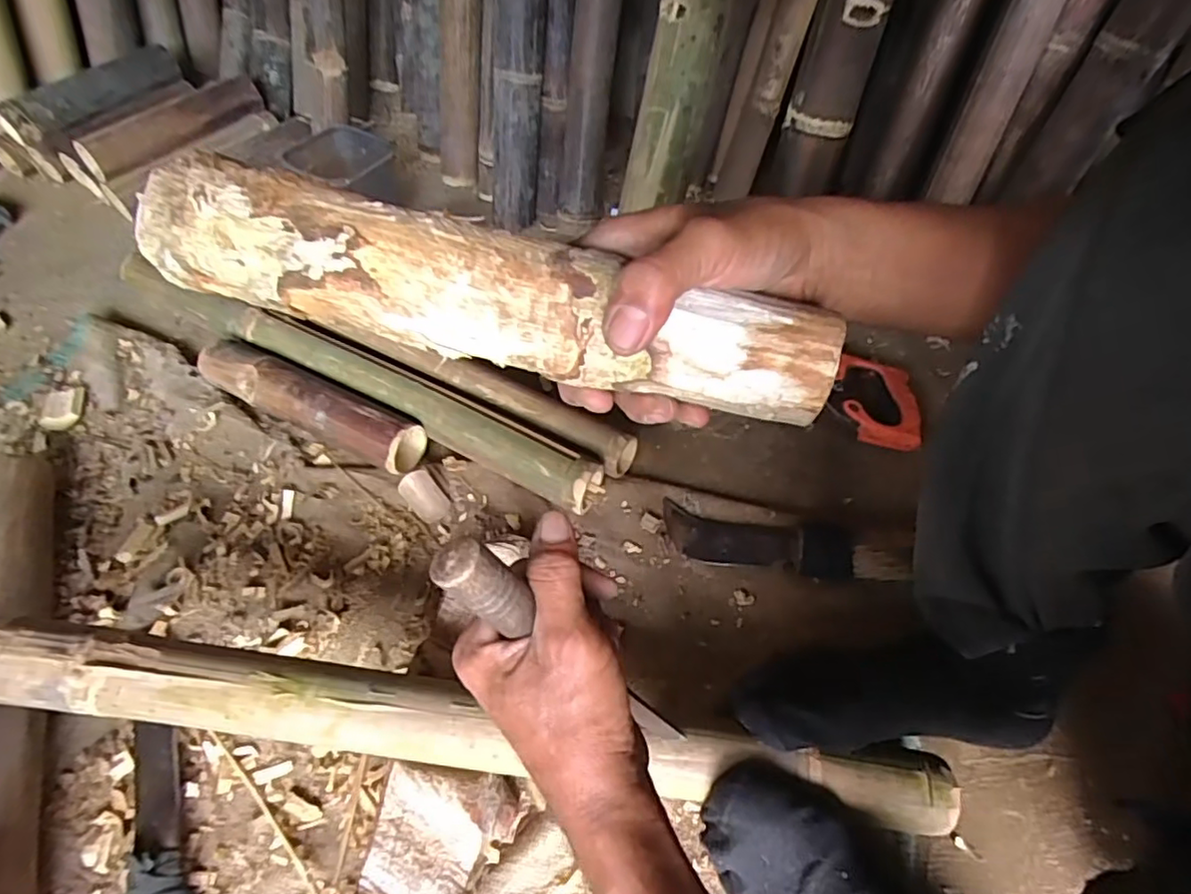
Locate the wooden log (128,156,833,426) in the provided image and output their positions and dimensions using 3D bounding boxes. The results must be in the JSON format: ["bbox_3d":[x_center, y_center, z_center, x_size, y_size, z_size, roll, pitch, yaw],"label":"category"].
[{"bbox_3d":[-0.043,-0.069,0.277,0.301,0.045,0.046,13,53,-3],"label":"wooden log"}]

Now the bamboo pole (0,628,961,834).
[{"bbox_3d":[-0.076,0.192,0.421,0.653,0.036,0.054,9,53,-2],"label":"bamboo pole"}]

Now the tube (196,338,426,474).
[{"bbox_3d":[-0.307,-0.047,0.656,0.256,0.061,0.054,21,55,14],"label":"tube"}]

